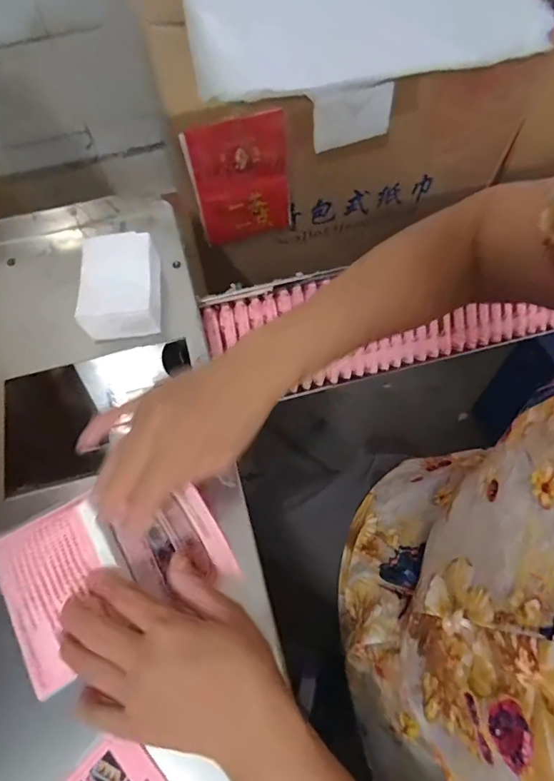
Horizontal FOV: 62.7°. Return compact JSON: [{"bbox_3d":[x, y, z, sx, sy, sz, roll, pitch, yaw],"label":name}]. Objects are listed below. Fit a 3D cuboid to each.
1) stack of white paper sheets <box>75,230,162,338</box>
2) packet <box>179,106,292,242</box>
[{"bbox_3d":[-0.152,-0.102,0.453,0.073,0.059,0.098,-9,63,-3],"label":"stack of white paper sheets"},{"bbox_3d":[-0.046,-0.271,0.596,0.125,0.161,0.018,-17,54,-5],"label":"packet"}]

